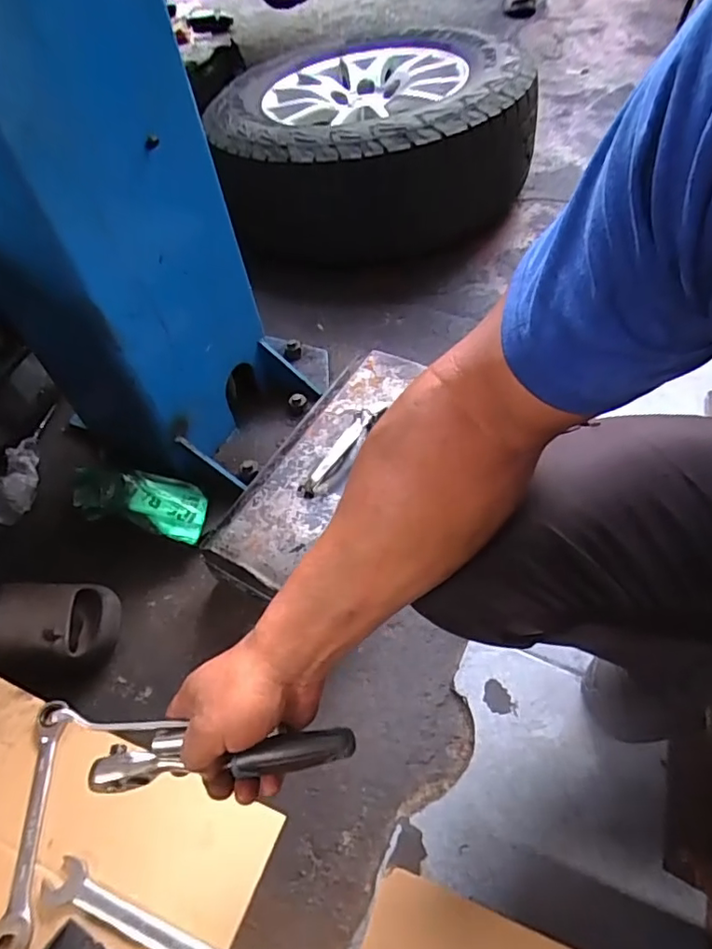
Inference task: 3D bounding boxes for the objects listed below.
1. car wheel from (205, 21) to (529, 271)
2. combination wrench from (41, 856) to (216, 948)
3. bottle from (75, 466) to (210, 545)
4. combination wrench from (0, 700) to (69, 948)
[{"bbox_3d":[0.054,-0.770,1.328,0.670,0.320,0.655,-2,47,2],"label":"car wheel"},{"bbox_3d":[-0.163,0.389,0.477,0.237,0.015,0.033,12,54,16],"label":"combination wrench"},{"bbox_3d":[-0.309,0.030,0.812,0.186,0.065,0.081,16,47,-10],"label":"bottle"},{"bbox_3d":[-0.313,0.330,0.547,0.032,0.015,0.218,-11,51,-1],"label":"combination wrench"}]

